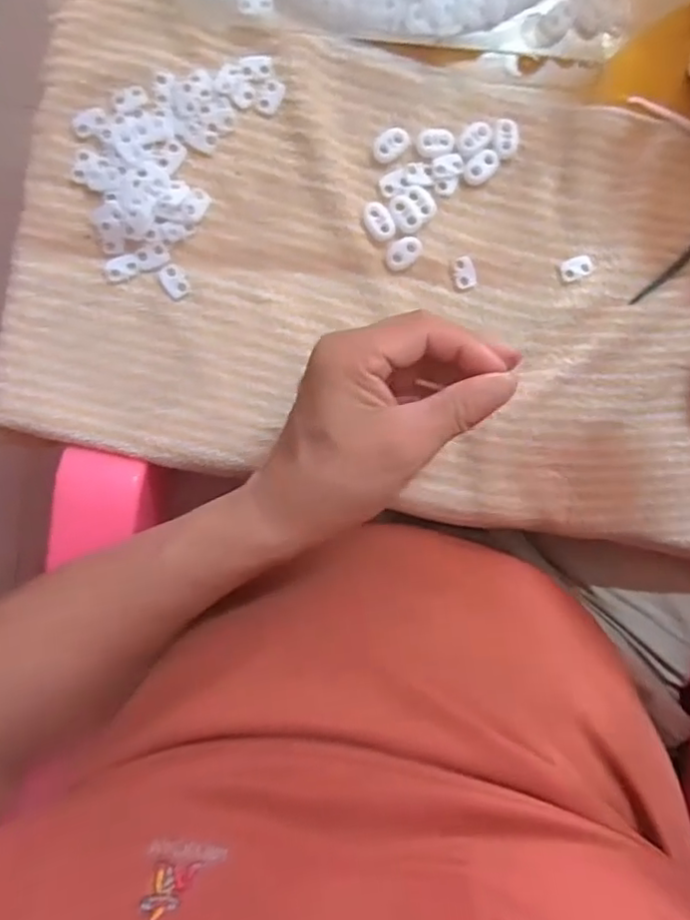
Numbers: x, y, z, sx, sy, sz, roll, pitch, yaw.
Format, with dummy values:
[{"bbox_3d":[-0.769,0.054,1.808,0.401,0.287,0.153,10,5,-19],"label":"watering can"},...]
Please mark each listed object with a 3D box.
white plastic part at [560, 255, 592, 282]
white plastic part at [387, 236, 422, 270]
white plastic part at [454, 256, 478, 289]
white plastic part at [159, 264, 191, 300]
[{"bbox_3d":[0.138,-0.115,0.381,0.018,0.004,0.013,-22,94,-4],"label":"white plastic part"},{"bbox_3d":[0.034,-0.120,0.371,0.022,0.004,0.014,-44,95,-2],"label":"white plastic part"},{"bbox_3d":[0.071,-0.111,0.375,0.013,0.004,0.018,-9,93,-5],"label":"white plastic part"},{"bbox_3d":[-0.097,-0.101,0.361,0.014,0.004,0.019,-32,95,-3],"label":"white plastic part"}]

